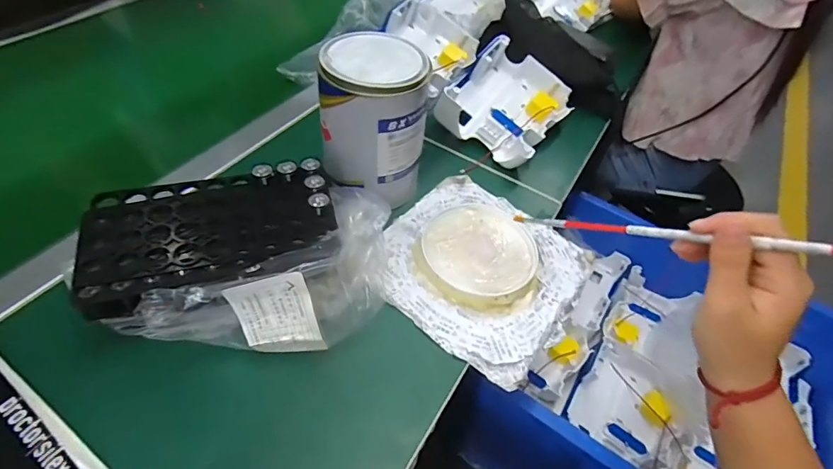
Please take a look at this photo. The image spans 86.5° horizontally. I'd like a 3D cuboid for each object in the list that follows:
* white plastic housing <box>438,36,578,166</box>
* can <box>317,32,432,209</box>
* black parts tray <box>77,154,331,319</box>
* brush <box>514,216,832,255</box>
[{"bbox_3d":[0.123,-0.178,0.602,0.143,0.071,0.186,29,53,18],"label":"white plastic housing"},{"bbox_3d":[-0.042,-0.116,0.460,0.099,0.139,0.096,3,49,-4],"label":"can"},{"bbox_3d":[-0.171,-0.008,0.374,0.197,0.033,0.112,-11,51,-15],"label":"black parts tray"},{"bbox_3d":[0.171,-0.002,0.324,0.005,0.008,0.230,-29,21,-27],"label":"brush"}]

